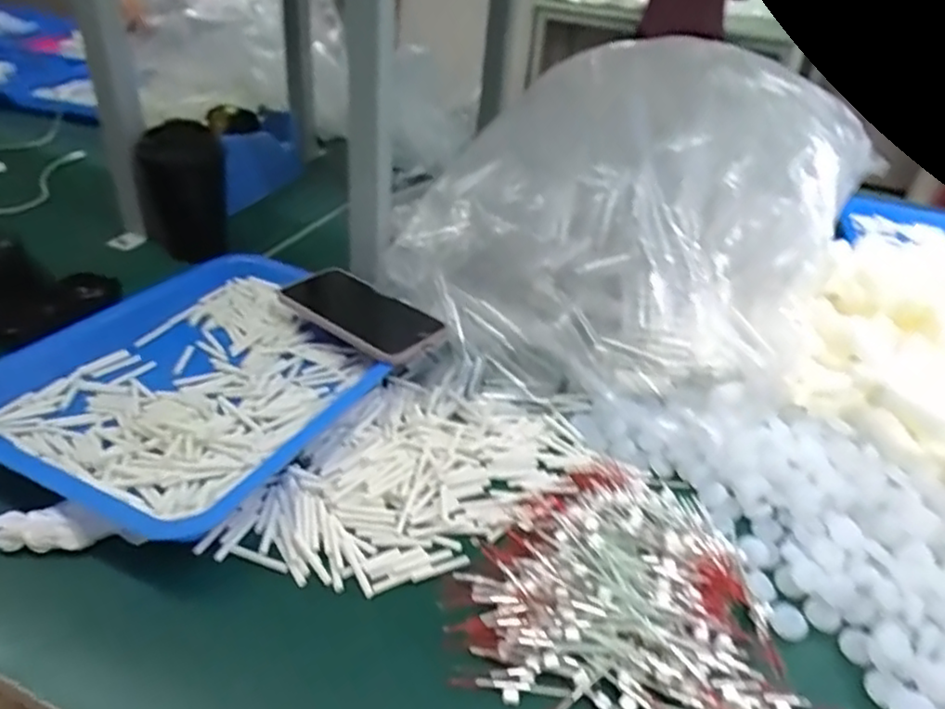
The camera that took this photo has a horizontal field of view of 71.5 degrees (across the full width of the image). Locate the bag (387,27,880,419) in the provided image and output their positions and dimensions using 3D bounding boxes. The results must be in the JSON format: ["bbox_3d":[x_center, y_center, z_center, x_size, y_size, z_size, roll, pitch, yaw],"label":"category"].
[{"bbox_3d":[0.169,-0.162,0.654,0.369,0.225,0.402,15,36,13],"label":"bag"}]

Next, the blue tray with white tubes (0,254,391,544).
[{"bbox_3d":[-0.212,0.009,0.553,0.249,0.042,0.331,20,38,19],"label":"blue tray with white tubes"}]

